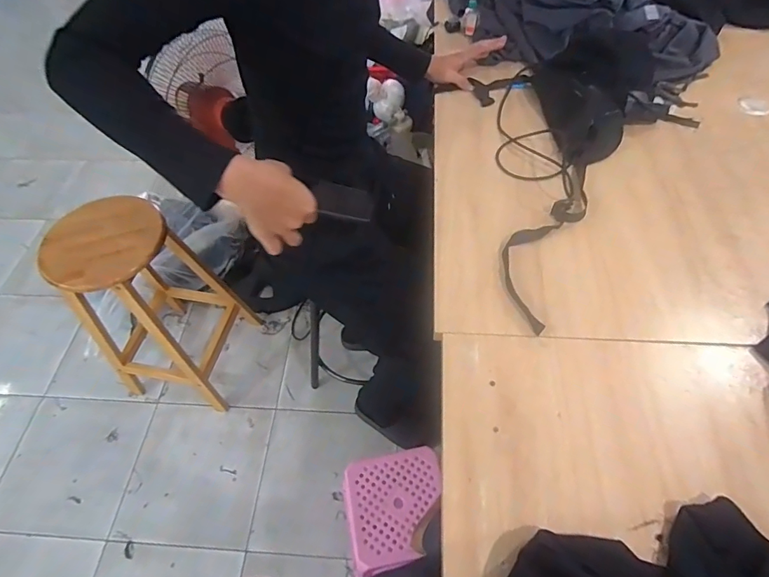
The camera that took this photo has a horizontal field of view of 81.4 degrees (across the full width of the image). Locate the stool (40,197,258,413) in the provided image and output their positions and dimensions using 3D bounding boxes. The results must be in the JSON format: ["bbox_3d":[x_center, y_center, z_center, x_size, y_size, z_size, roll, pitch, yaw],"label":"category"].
[{"bbox_3d":[-0.650,0.034,1.306,0.302,0.628,0.394,8,57,8],"label":"stool"}]

